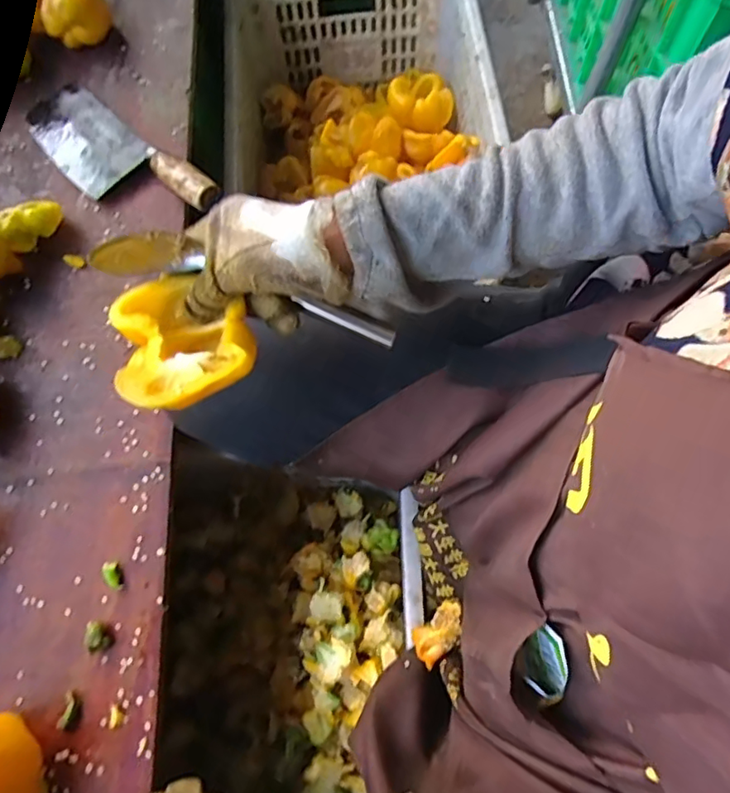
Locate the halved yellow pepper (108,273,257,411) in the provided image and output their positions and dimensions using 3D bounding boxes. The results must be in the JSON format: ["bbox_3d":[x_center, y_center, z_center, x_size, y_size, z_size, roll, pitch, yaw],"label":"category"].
[{"bbox_3d":[-0.117,-0.036,0.360,0.083,0.036,0.099,-16,71,-3],"label":"halved yellow pepper"}]

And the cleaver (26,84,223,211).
[{"bbox_3d":[-0.286,-0.269,0.604,0.284,0.034,0.091,40,77,14],"label":"cleaver"}]

